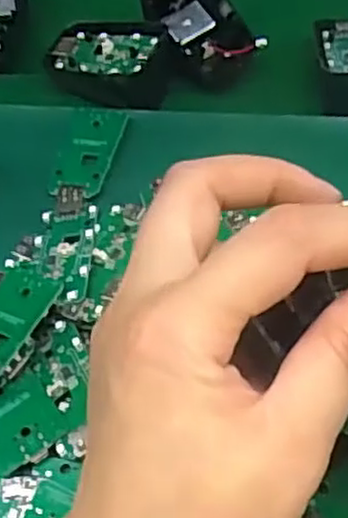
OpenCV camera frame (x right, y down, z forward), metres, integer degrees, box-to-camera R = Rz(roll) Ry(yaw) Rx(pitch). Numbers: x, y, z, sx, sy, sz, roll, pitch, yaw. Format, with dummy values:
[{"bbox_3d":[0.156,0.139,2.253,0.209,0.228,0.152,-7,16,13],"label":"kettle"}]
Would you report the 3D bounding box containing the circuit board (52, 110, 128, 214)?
[{"bbox_3d":[-0.046,-0.052,0.373,0.029,0.006,0.071,10,59,7],"label":"circuit board"}]

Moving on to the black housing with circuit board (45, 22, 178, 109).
[{"bbox_3d":[-0.037,-0.114,0.398,0.070,0.025,0.042,7,58,5],"label":"black housing with circuit board"}]

